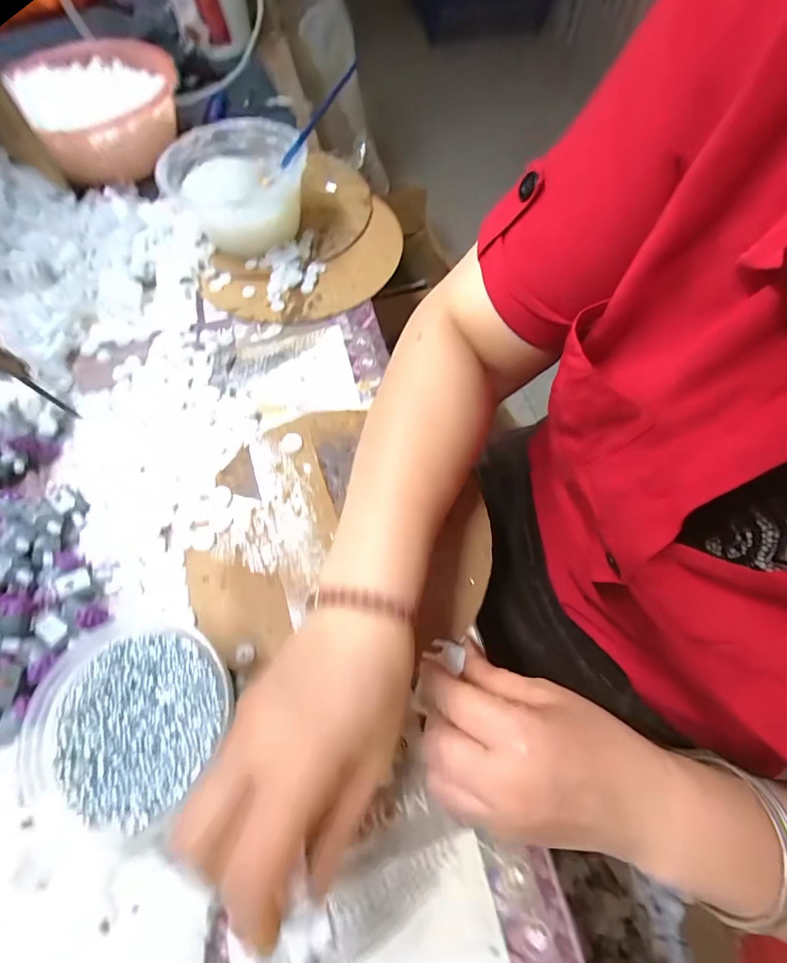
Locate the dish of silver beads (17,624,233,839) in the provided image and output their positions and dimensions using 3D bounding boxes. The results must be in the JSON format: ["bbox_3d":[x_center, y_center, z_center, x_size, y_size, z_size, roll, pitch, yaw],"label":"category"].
[{"bbox_3d":[-0.150,0.140,0.246,0.115,0.040,0.104,9,62,8],"label":"dish of silver beads"}]

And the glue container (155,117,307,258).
[{"bbox_3d":[-0.171,-0.325,0.457,0.139,0.076,0.129,-21,66,-10],"label":"glue container"}]

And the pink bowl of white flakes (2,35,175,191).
[{"bbox_3d":[-0.370,-0.482,0.547,0.187,0.078,0.230,-26,67,-12],"label":"pink bowl of white flakes"}]

